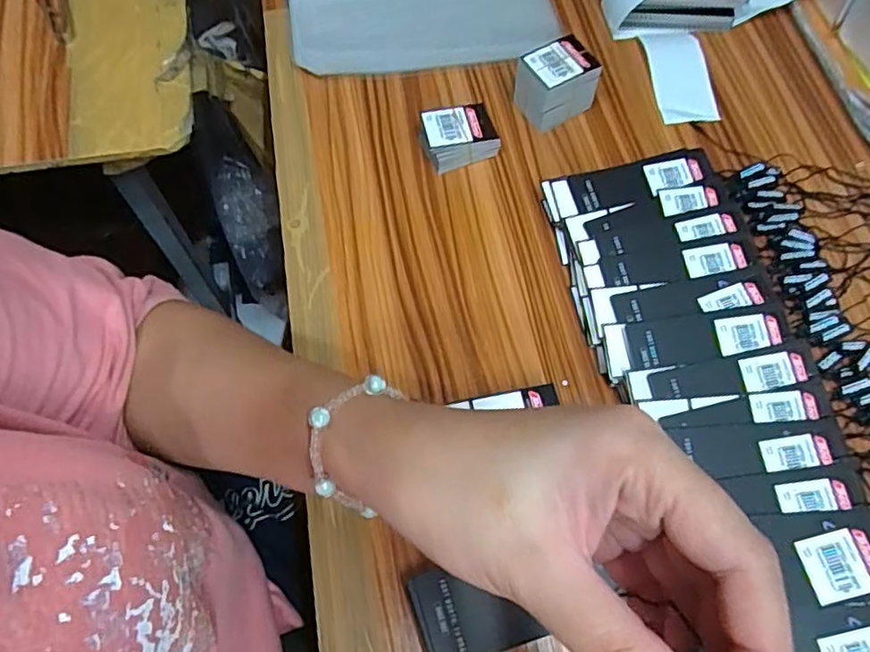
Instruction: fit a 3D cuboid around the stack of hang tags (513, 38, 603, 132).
[{"bbox_3d":[0.092,-0.186,0.484,0.055,0.052,0.038,-30,69,-15],"label":"stack of hang tags"}]

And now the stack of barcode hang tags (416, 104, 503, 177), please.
[{"bbox_3d":[0.019,-0.145,0.475,0.054,0.026,0.042,-18,67,-11],"label":"stack of barcode hang tags"}]

